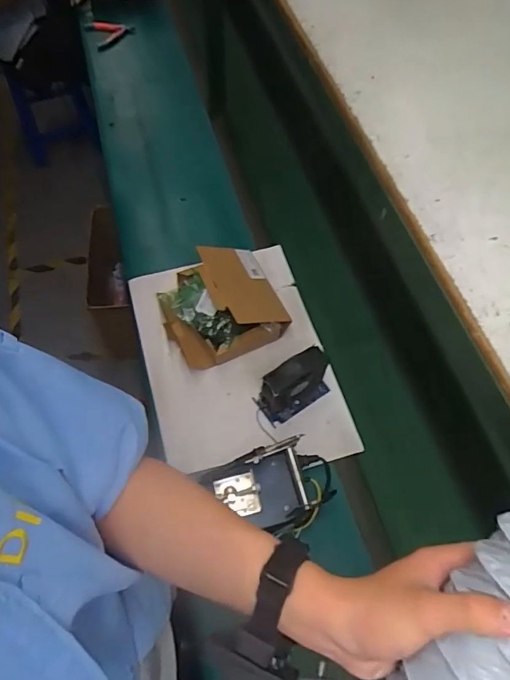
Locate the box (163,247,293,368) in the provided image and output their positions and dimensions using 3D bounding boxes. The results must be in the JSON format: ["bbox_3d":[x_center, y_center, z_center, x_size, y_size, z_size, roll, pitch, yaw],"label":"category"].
[{"bbox_3d":[-0.068,-0.074,0.934,0.225,0.116,0.229,-26,65,-15],"label":"box"}]

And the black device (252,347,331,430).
[{"bbox_3d":[0.077,0.083,0.861,0.136,0.129,0.062,-27,65,-16],"label":"black device"}]

